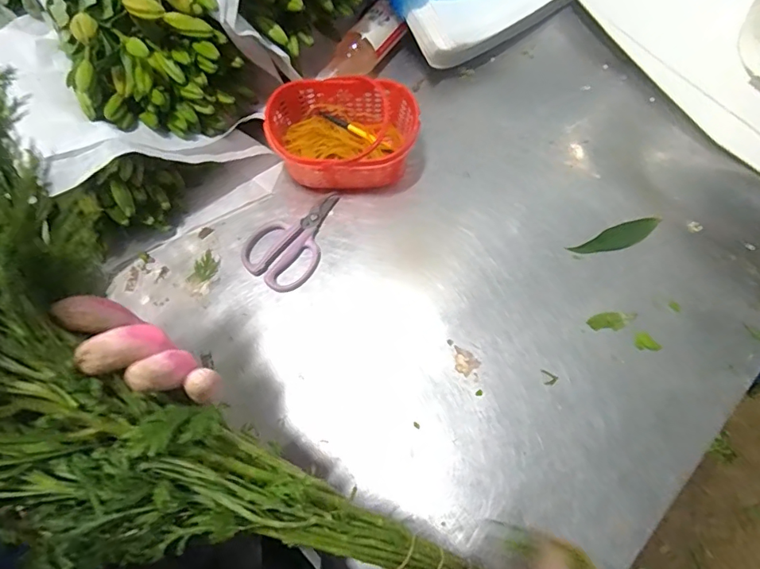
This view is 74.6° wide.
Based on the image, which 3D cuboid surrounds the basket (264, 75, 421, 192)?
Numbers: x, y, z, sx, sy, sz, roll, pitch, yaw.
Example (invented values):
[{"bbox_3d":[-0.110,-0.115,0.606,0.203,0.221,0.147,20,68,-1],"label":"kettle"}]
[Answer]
[{"bbox_3d":[-0.051,-0.207,0.700,0.201,0.082,0.138,-5,70,0],"label":"basket"}]

